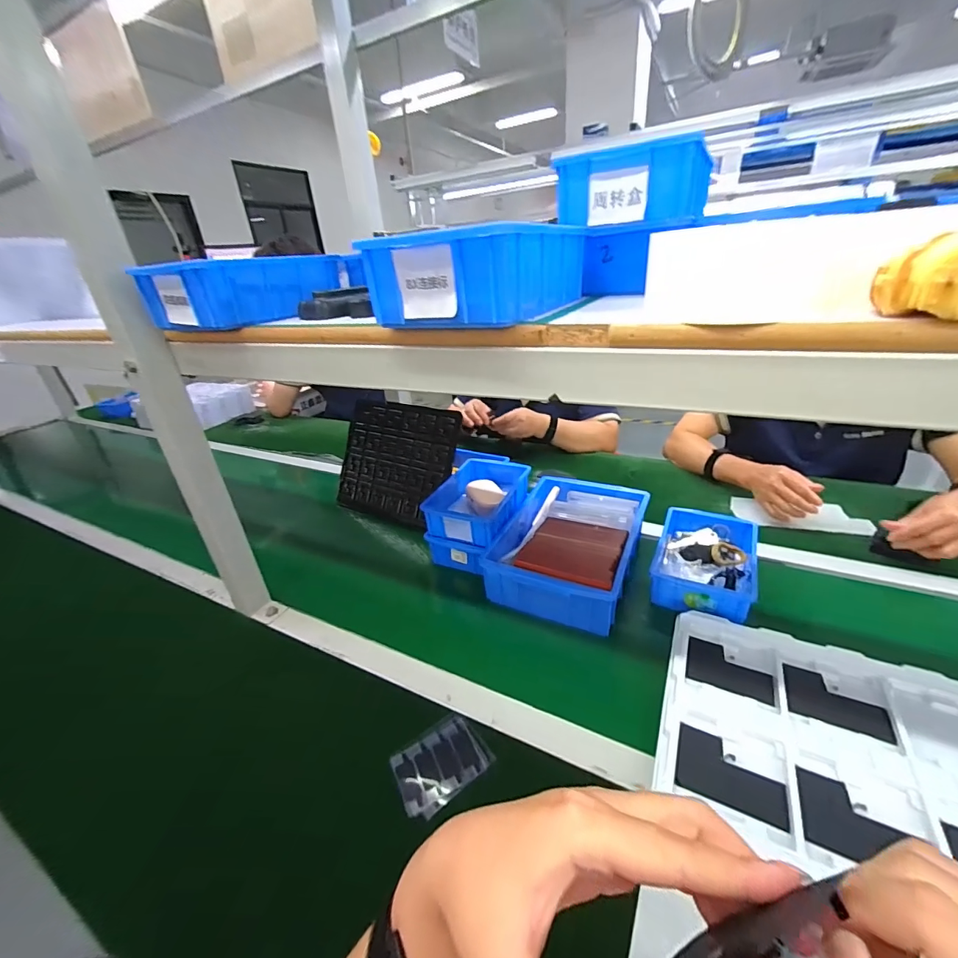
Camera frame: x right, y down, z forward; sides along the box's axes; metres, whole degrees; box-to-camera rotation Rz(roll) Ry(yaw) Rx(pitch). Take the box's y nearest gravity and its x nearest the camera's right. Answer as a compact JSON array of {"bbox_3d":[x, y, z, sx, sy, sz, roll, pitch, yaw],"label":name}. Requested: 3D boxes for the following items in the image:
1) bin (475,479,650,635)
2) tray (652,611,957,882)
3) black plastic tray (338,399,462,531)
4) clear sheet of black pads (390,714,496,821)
[{"bbox_3d":[0.158,0.101,0.728,0.203,0.070,0.305,9,31,26],"label":"bin"},{"bbox_3d":[0.361,0.262,0.425,0.316,0.018,0.260,10,31,27],"label":"tray"},{"bbox_3d":[-0.180,-0.036,0.930,0.288,0.255,0.040,14,3,26],"label":"black plastic tray"},{"bbox_3d":[-0.040,0.305,0.460,0.098,0.008,0.073,-23,32,-30],"label":"clear sheet of black pads"}]

